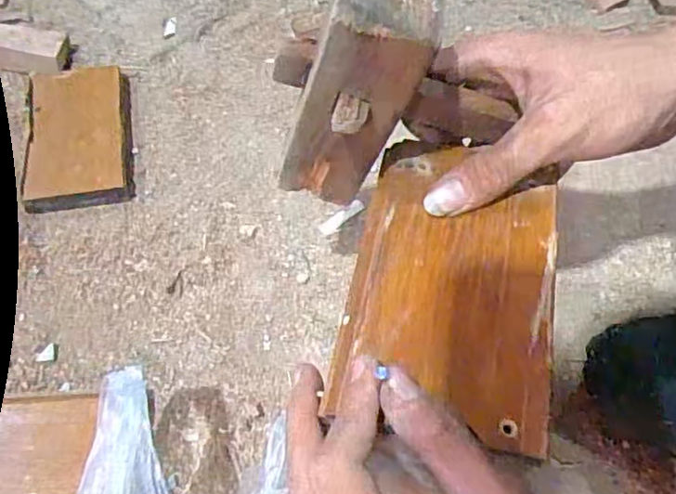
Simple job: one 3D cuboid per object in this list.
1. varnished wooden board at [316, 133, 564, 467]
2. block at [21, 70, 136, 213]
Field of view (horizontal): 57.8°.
[{"bbox_3d":[0.051,0.012,0.269,0.085,0.014,0.137,12,58,5],"label":"varnished wooden board"},{"bbox_3d":[-0.210,-0.092,0.500,0.077,0.025,0.139,-8,58,-9],"label":"block"}]

